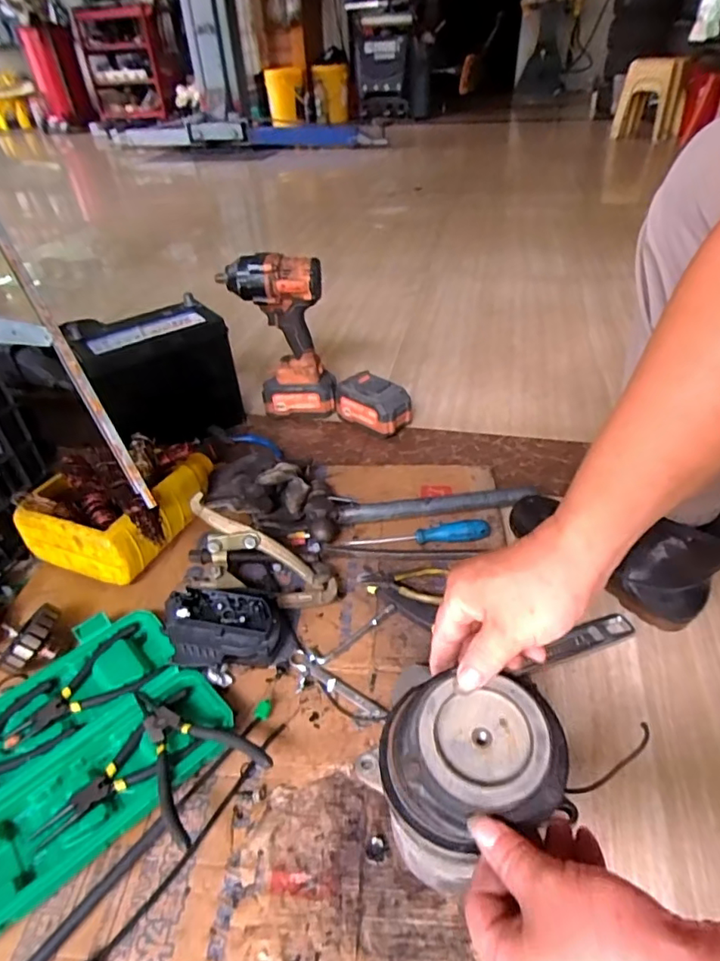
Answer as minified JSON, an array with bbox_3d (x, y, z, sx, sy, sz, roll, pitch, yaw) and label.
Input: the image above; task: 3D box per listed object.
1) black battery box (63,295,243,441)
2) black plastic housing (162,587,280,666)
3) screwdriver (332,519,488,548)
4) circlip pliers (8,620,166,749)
[{"bbox_3d":[-0.343,-0.182,0.939,0.227,0.197,0.127,-25,44,-24],"label":"black battery box"},{"bbox_3d":[-0.148,0.165,0.594,0.122,0.079,0.077,-5,40,-2],"label":"black plastic housing"},{"bbox_3d":[0.072,0.074,0.730,0.203,0.025,0.020,-3,40,1],"label":"screwdriver"},{"bbox_3d":[-0.298,0.219,0.579,0.155,0.009,0.083,-24,44,-23],"label":"circlip pliers"}]

